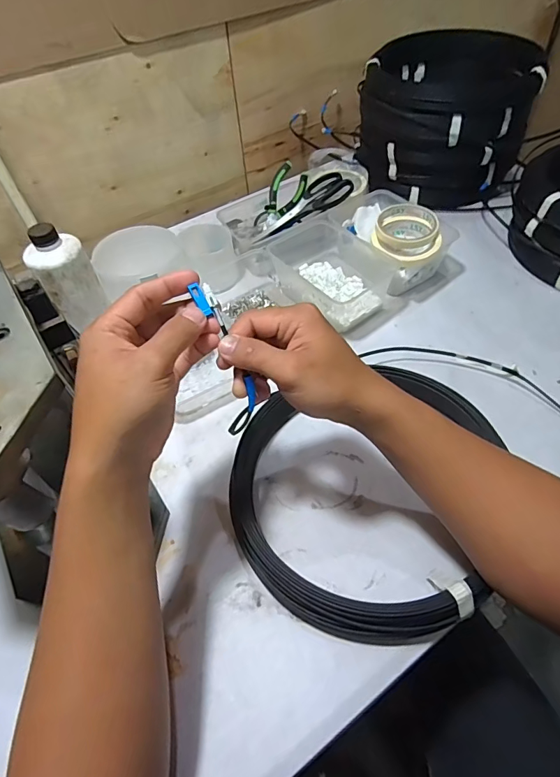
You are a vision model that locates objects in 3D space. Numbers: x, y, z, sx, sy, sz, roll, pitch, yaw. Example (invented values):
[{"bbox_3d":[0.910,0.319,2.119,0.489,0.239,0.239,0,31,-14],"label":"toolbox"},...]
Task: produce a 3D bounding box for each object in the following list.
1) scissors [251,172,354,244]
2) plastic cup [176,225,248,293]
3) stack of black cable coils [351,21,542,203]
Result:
[{"bbox_3d":[0.034,-0.297,0.698,0.177,0.024,0.077,-28,53,14],"label":"scissors"},{"bbox_3d":[-0.105,-0.206,0.667,0.090,0.078,0.075,-15,51,-7],"label":"plastic cup"},{"bbox_3d":[0.282,-0.475,0.742,0.274,0.181,0.253,8,52,11],"label":"stack of black cable coils"}]

